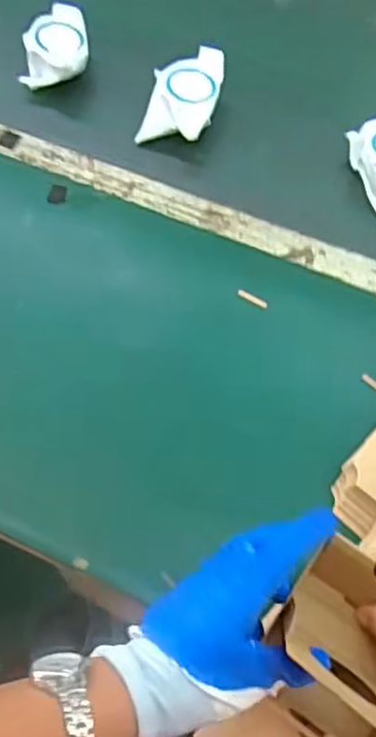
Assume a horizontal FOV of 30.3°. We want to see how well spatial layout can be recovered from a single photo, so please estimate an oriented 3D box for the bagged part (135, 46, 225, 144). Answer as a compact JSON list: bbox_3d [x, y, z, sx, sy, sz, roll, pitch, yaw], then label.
[{"bbox_3d":[-0.004,-0.302,0.769,0.074,0.045,0.109,14,62,6],"label":"bagged part"}]

